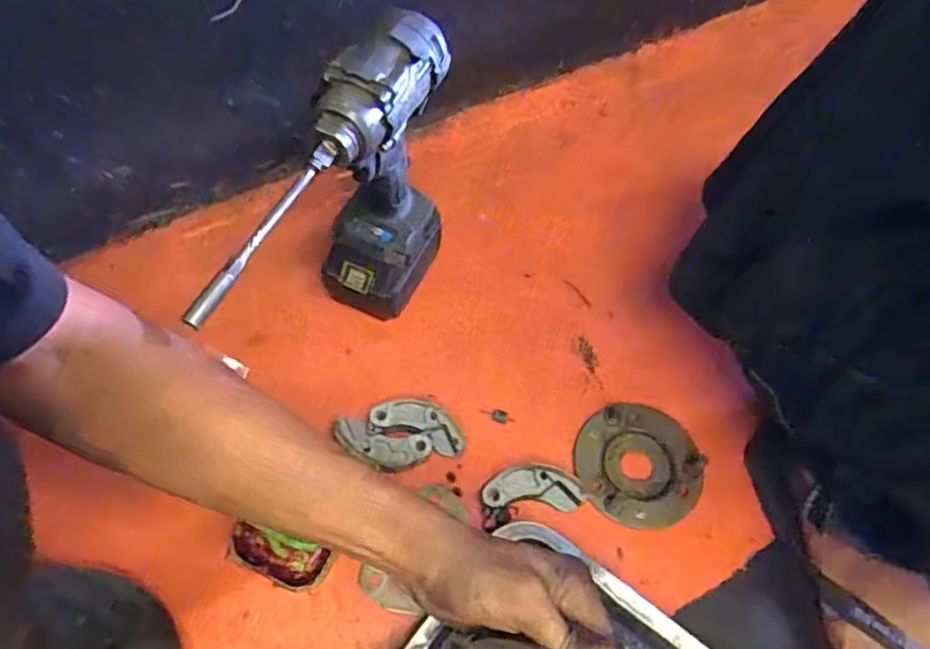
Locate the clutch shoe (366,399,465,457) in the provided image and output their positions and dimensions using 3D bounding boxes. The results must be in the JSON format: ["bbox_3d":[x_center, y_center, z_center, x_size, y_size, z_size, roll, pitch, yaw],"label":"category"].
[{"bbox_3d":[-0.041,0.089,0.559,0.082,0.028,0.039,13,60,4],"label":"clutch shoe"}]

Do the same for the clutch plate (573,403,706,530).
[{"bbox_3d":[0.151,0.119,0.548,0.105,0.011,0.105,2,60,-3],"label":"clutch plate"}]

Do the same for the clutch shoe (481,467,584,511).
[{"bbox_3d":[0.056,0.139,0.533,0.082,0.019,0.034,0,60,-4],"label":"clutch shoe"}]

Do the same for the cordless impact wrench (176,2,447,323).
[{"bbox_3d":[-0.104,-0.070,0.508,0.074,0.250,0.248,29,63,12],"label":"cordless impact wrench"}]

